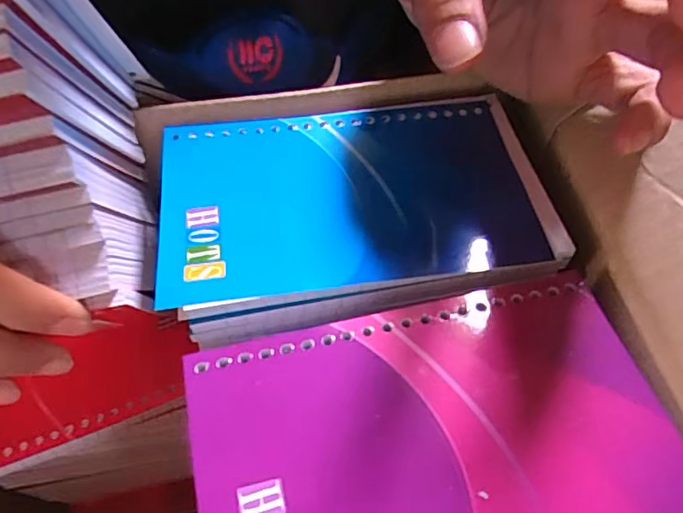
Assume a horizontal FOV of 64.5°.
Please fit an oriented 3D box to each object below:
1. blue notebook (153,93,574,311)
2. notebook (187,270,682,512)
[{"bbox_3d":[0.004,-0.024,0.200,0.137,0.005,0.081,-7,58,-6],"label":"blue notebook"},{"bbox_3d":[0.025,0.050,0.152,0.128,0.007,0.080,-11,59,-8],"label":"notebook"}]

